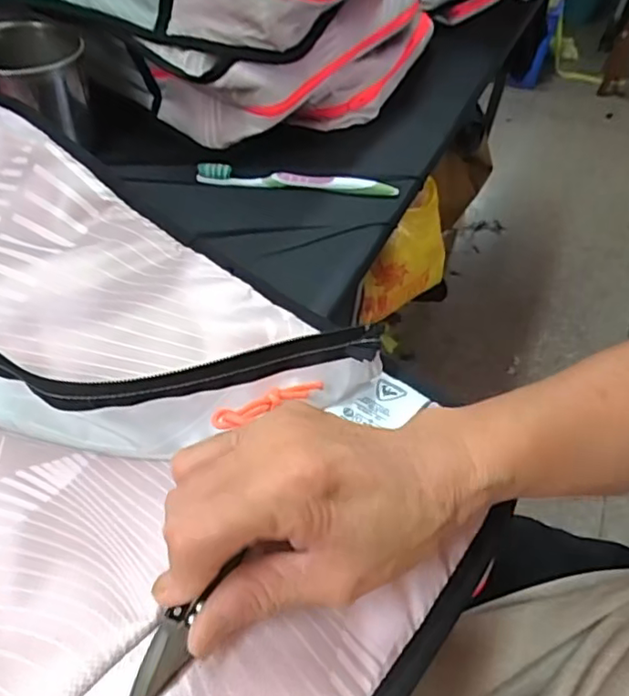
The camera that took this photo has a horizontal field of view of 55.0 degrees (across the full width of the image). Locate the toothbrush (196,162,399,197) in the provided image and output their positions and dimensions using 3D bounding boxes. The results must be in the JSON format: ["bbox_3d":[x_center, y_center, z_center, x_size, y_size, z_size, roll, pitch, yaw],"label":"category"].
[{"bbox_3d":[-0.015,-0.157,0.565,0.185,0.018,0.010,3,47,-4],"label":"toothbrush"}]

